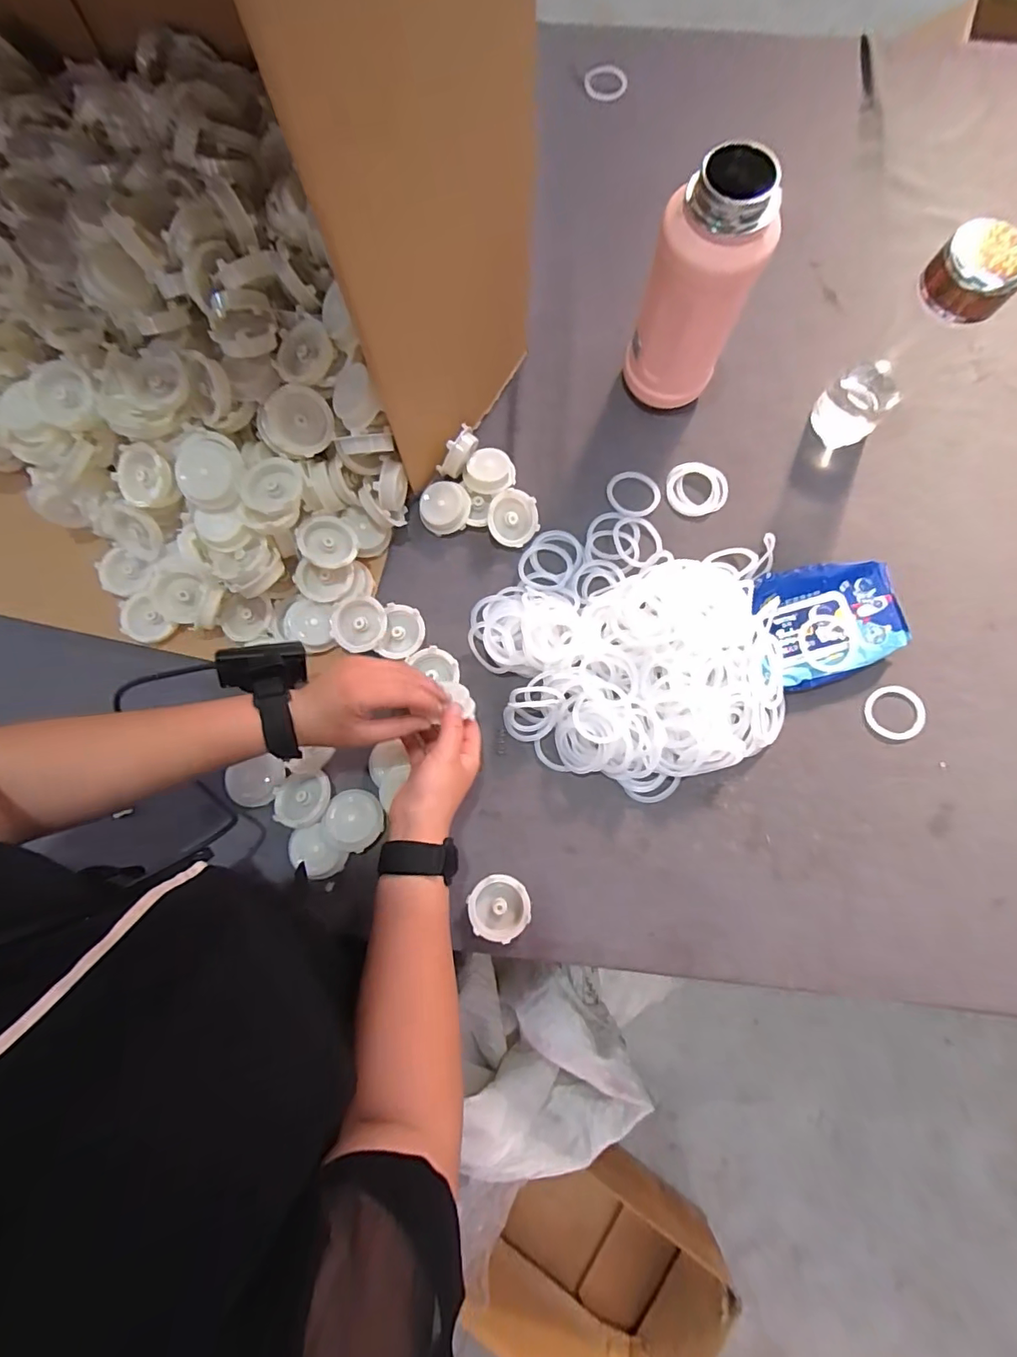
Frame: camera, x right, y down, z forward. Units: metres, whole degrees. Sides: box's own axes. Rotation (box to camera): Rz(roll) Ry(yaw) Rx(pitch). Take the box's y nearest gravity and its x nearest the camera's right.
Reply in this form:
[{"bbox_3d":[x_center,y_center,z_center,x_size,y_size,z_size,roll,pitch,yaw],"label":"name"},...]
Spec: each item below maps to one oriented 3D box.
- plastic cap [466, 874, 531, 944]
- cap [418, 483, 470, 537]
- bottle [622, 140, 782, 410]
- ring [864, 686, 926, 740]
[{"bbox_3d":[-0.009,0.220,0.497,0.057,0.018,0.057,0,80,0],"label":"plastic cap"},{"bbox_3d":[-0.068,-0.188,0.570,0.051,0.028,0.054,0,80,0],"label":"cap"},{"bbox_3d":[0.176,-0.360,0.502,0.090,0.211,0.072,20,80,4],"label":"bottle"},{"bbox_3d":[0.402,0.035,0.536,0.061,0.004,0.054,-7,80,-1],"label":"ring"}]

